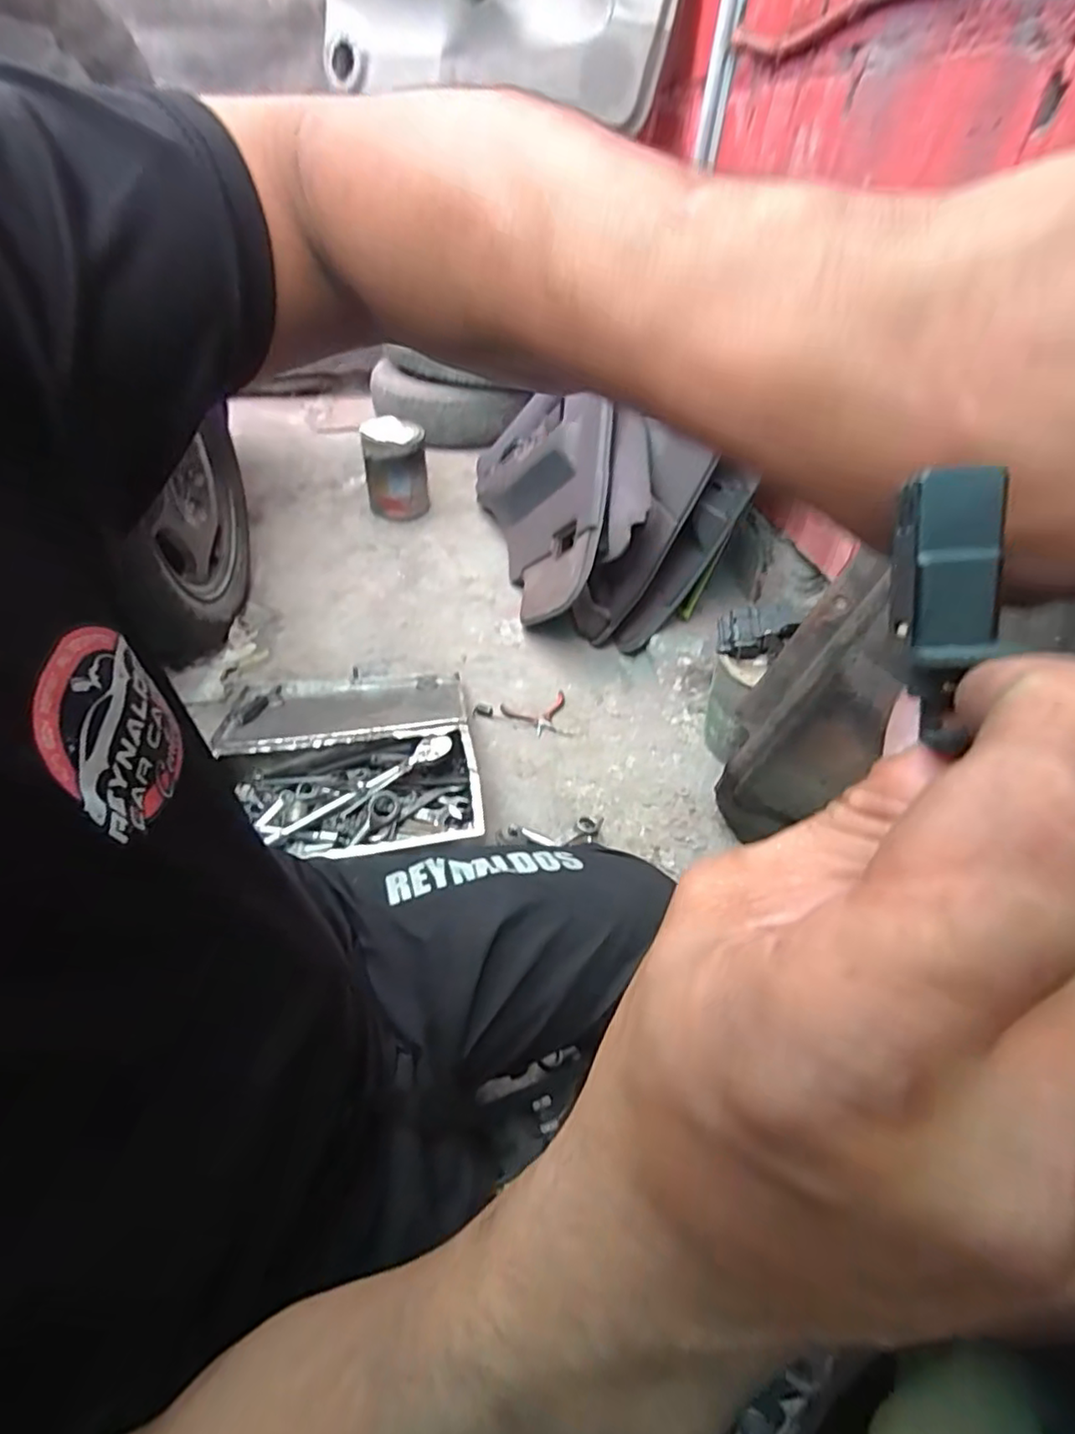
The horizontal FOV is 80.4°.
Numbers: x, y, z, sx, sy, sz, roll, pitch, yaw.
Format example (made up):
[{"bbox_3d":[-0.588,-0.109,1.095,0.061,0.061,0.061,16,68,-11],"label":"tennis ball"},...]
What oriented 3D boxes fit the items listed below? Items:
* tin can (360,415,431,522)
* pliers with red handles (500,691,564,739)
[{"bbox_3d":[-0.382,-0.668,1.724,0.163,0.214,0.157,-6,42,-9],"label":"tin can"},{"bbox_3d":[0.004,-0.003,1.167,0.122,0.008,0.094,-13,44,-16],"label":"pliers with red handles"}]

